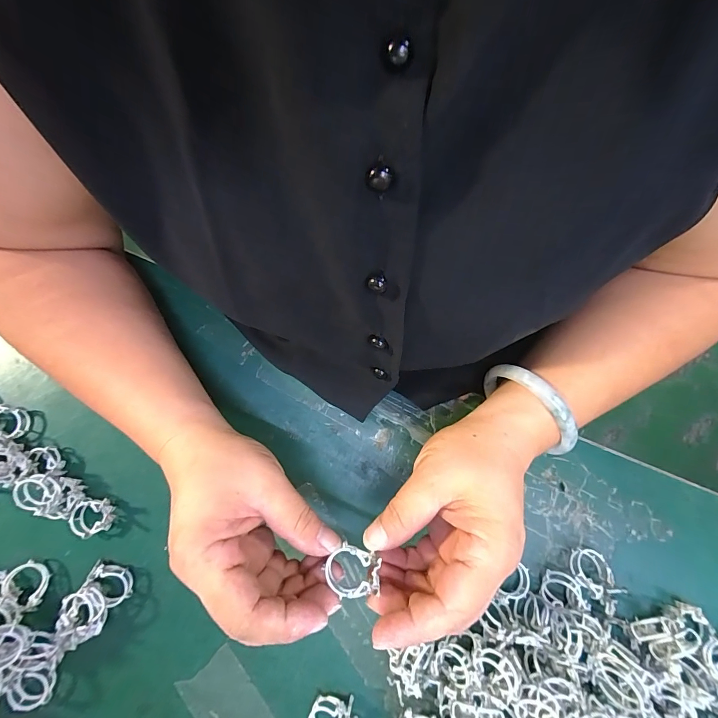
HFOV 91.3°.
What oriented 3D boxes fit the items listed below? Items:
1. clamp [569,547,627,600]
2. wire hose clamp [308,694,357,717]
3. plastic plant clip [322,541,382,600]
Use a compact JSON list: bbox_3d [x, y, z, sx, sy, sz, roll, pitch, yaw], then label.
[{"bbox_3d":[0.160,0.147,0.241,0.029,0.012,0.029,4,48,-4],"label":"clamp"},{"bbox_3d":[-0.017,0.240,0.233,0.031,0.014,0.024,-3,78,1],"label":"wire hose clamp"},{"bbox_3d":[-0.004,0.114,0.190,0.028,0.005,0.025,-3,78,1],"label":"plastic plant clip"}]

